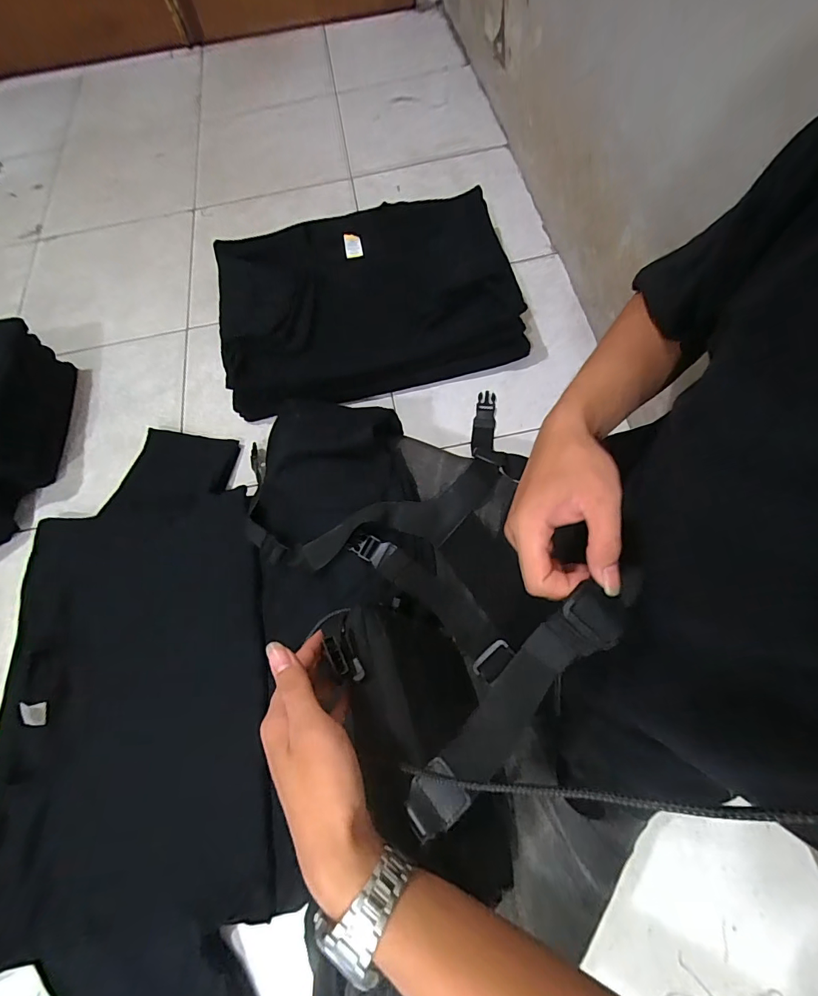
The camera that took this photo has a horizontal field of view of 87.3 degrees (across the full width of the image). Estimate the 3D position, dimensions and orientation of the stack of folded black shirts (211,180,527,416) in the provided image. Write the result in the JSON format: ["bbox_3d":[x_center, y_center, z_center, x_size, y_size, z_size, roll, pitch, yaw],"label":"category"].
[{"bbox_3d":[-0.077,-0.374,0.807,0.524,0.127,0.365,-11,67,-2],"label":"stack of folded black shirts"}]

